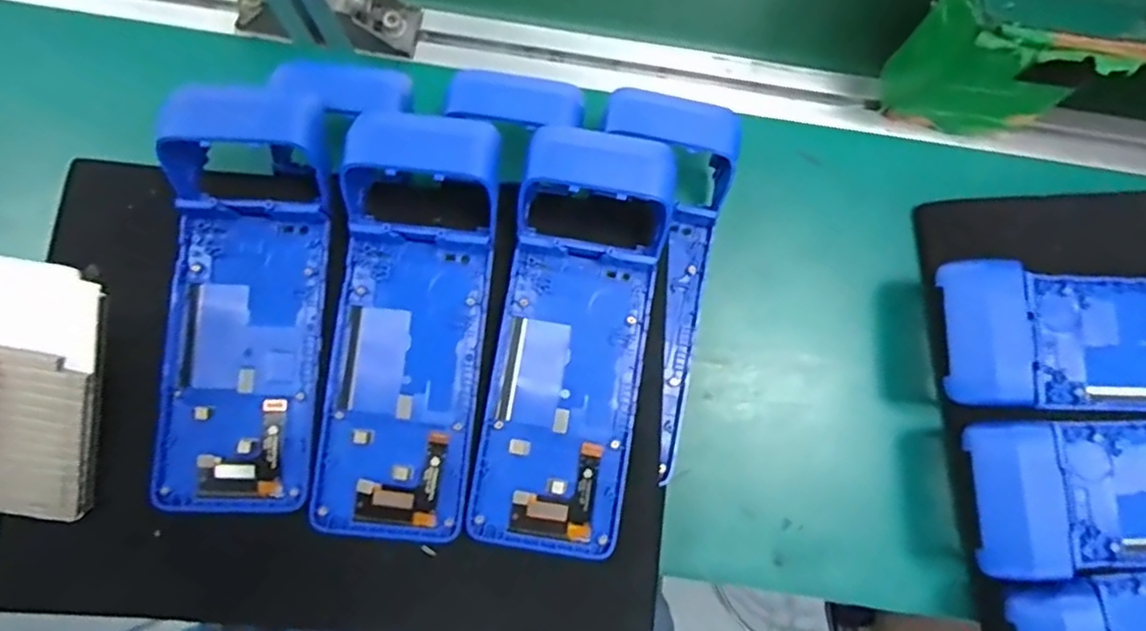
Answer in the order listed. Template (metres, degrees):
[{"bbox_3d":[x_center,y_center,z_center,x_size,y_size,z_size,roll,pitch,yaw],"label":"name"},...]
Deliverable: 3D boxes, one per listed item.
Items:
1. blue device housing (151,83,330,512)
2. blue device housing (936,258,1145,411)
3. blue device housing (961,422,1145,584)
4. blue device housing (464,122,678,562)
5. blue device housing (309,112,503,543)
[{"bbox_3d":[-0.178,-0.009,0.336,0.082,0.056,0.217,3,79,-1],"label":"blue device housing"},{"bbox_3d":[0.316,0.014,0.380,0.223,0.036,0.081,3,79,-16],"label":"blue device housing"},{"bbox_3d":[0.325,0.102,0.366,0.224,0.034,0.082,2,79,-15],"label":"blue device housing"},{"bbox_3d":[0.000,0.010,0.342,0.082,0.043,0.226,10,79,1],"label":"blue device housing"},{"bbox_3d":[-0.089,0.001,0.341,0.084,0.045,0.233,5,79,0],"label":"blue device housing"}]

